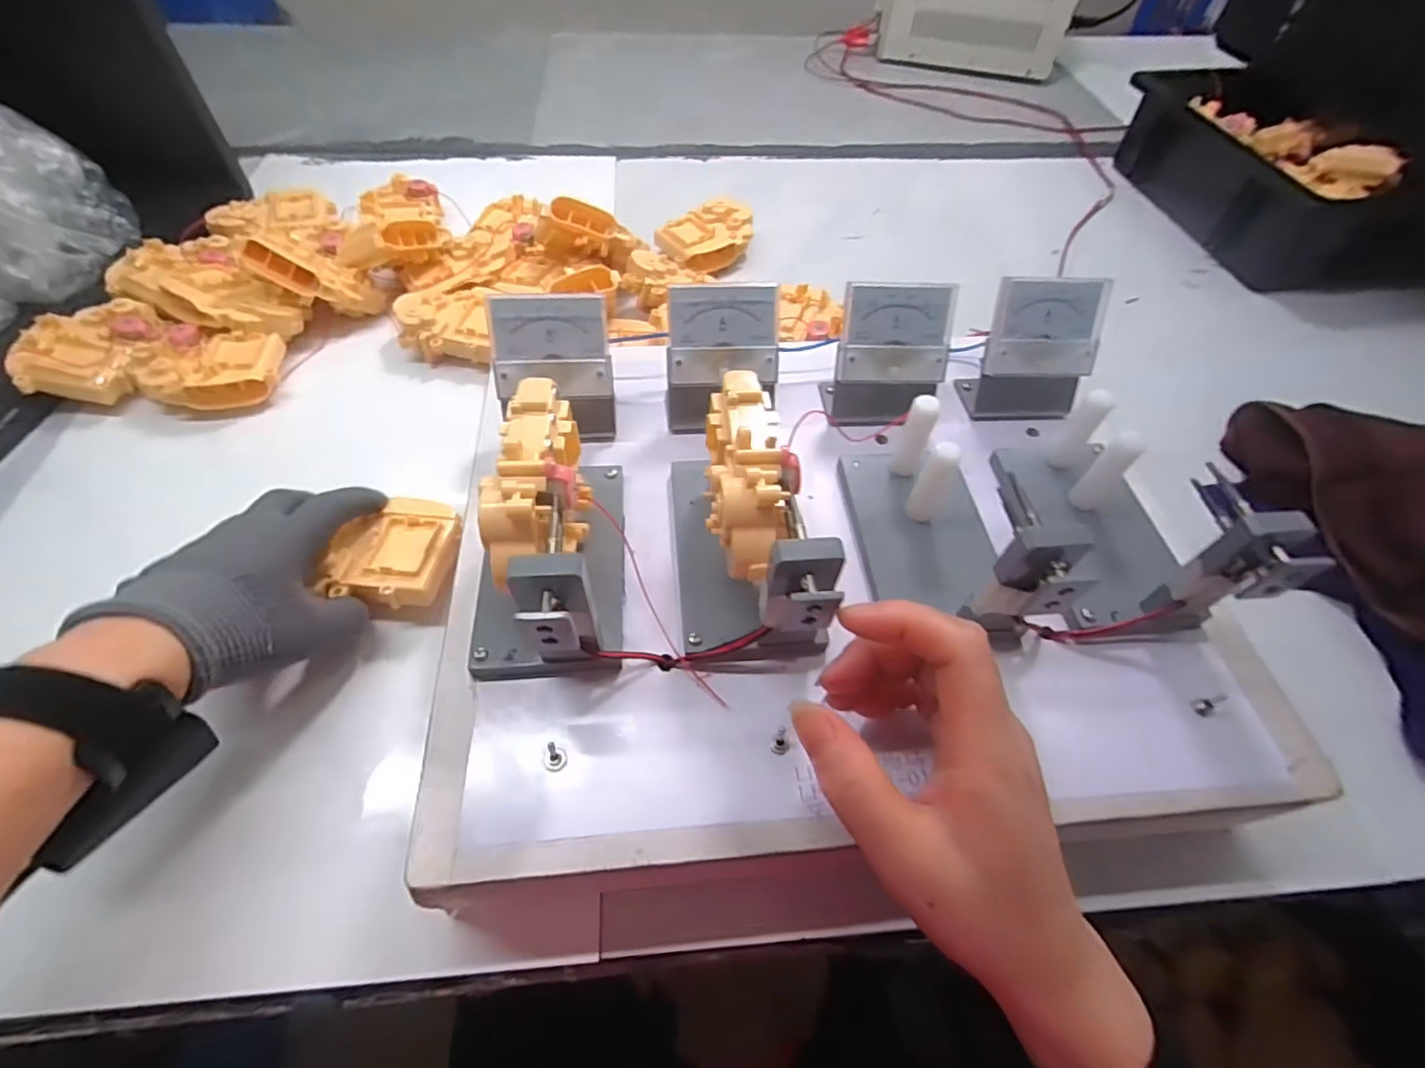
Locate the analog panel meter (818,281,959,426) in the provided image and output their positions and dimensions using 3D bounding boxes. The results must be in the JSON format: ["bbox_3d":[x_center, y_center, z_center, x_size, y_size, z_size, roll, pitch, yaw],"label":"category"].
[{"bbox_3d":[0.108,-0.104,0.371,0.065,0.081,0.041,-4,55,-6],"label":"analog panel meter"}]

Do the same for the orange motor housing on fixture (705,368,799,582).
[{"bbox_3d":[0.017,-0.031,0.278,0.039,0.034,0.096,2,55,-1],"label":"orange motor housing on fixture"}]

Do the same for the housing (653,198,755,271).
[{"bbox_3d":[-0.003,-0.289,0.608,0.099,0.040,0.066,-25,60,-19],"label":"housing"}]

